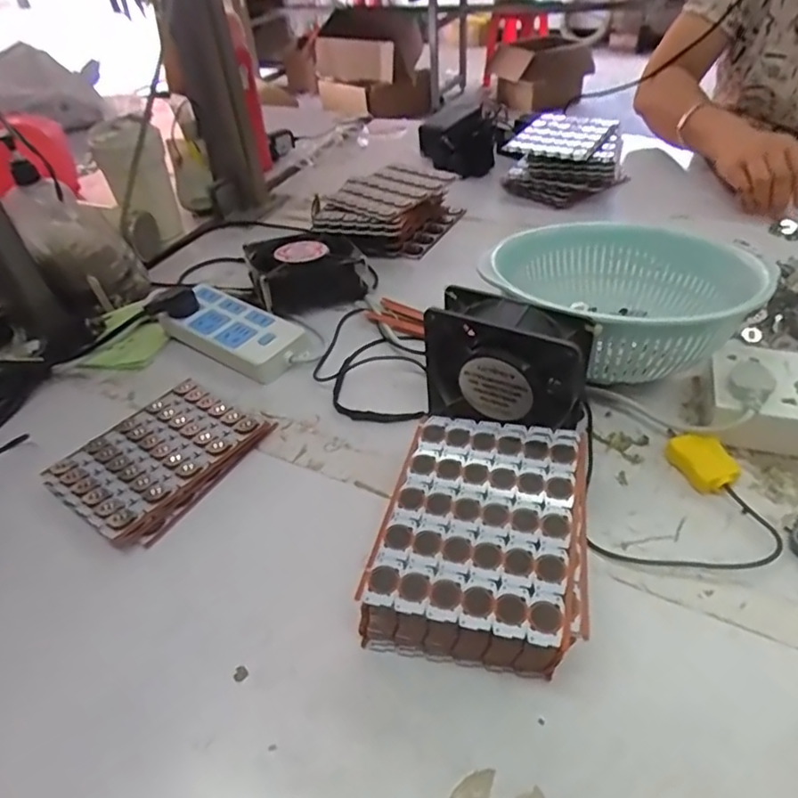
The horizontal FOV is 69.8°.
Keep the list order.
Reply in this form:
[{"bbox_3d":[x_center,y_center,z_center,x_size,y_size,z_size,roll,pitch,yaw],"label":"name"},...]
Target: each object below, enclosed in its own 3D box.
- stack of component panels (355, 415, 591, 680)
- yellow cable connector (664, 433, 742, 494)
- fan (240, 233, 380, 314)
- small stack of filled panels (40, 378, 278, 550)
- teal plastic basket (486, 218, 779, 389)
[{"bbox_3d":[0.059,0.092,0.379,0.122,0.061,0.157,9,45,17],"label":"stack of component panels"},{"bbox_3d":[0.233,0.048,0.440,0.031,0.027,0.050,-16,43,-10],"label":"yellow cable connector"},{"bbox_3d":[-0.105,-0.155,0.676,0.134,0.050,0.112,-19,44,-13],"label":"fan"},{"bbox_3d":[-0.202,0.048,0.486,0.113,0.026,0.150,20,49,27],"label":"small stack of filled panels"},{"bbox_3d":[0.189,-0.081,0.516,0.193,0.119,0.203,-4,42,3],"label":"teal plastic basket"}]

